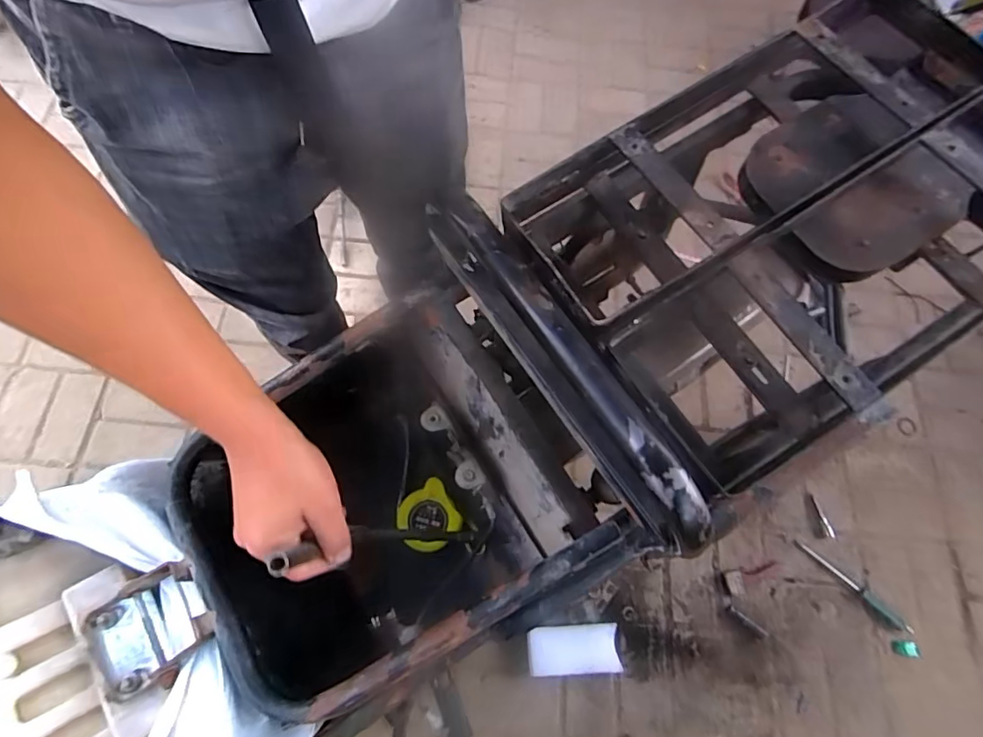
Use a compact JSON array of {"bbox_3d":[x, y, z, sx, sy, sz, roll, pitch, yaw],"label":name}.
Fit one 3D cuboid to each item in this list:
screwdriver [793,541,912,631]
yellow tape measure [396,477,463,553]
[{"bbox_3d":[0.708,0.423,1.029,0.234,0.026,0.024,42,71,14],"label":"screwdriver"},{"bbox_3d":[-0.074,0.174,0.605,0.065,0.034,0.068,-28,72,-14],"label":"yellow tape measure"}]

